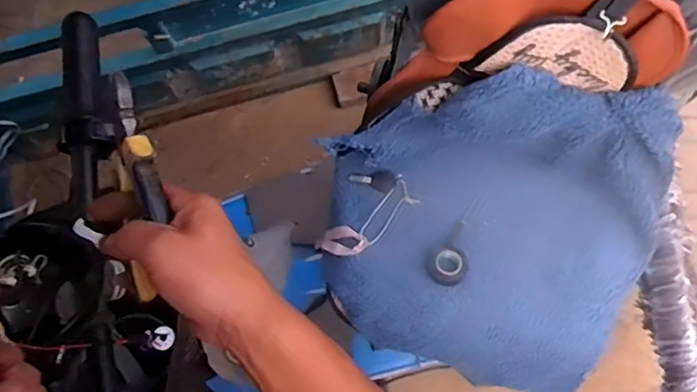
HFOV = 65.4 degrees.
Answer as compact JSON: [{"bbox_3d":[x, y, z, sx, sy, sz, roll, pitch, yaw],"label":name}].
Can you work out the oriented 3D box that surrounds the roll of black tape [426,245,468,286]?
[{"bbox_3d":[0.150,0.105,0.818,0.057,0.017,0.057,0,77,1],"label":"roll of black tape"}]

